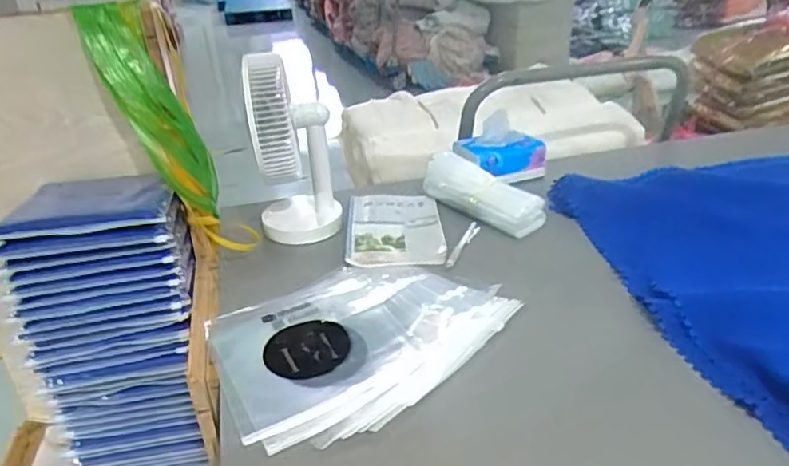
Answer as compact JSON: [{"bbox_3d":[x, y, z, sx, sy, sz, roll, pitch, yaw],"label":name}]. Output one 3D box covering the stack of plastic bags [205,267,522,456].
[{"bbox_3d":[-0.045,0.109,0.701,0.328,0.023,0.261,-24,34,-32],"label":"stack of plastic bags"}]

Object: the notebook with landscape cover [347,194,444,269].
[{"bbox_3d":[-0.001,-0.009,0.915,0.141,0.024,0.211,-5,29,0],"label":"notebook with landscape cover"}]

